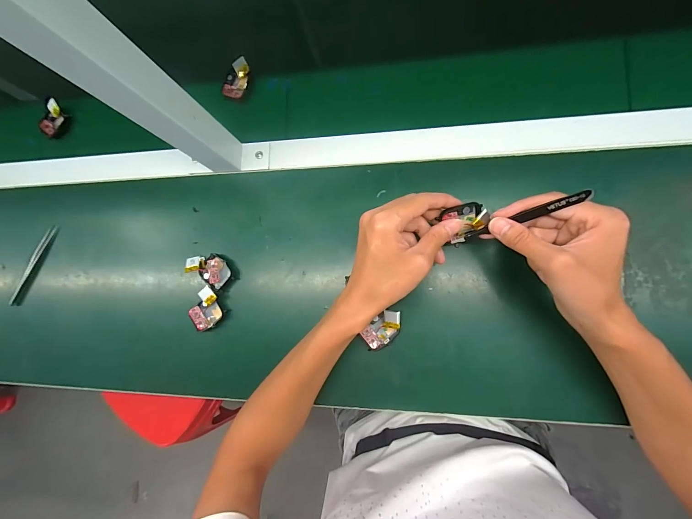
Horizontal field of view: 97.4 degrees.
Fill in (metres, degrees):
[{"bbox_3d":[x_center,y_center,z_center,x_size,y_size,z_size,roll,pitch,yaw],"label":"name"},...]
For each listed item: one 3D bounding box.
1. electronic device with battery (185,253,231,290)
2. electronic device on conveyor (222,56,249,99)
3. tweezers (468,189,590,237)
[{"bbox_3d":[-0.181,0.011,0.404,0.061,0.017,0.039,29,91,10],"label":"electronic device with battery"},{"bbox_3d":[-0.153,-0.251,0.422,0.034,0.015,0.052,16,89,10],"label":"electronic device on conveyor"},{"bbox_3d":[0.164,-0.039,0.281,0.102,0.006,0.009,-21,83,30],"label":"tweezers"}]

